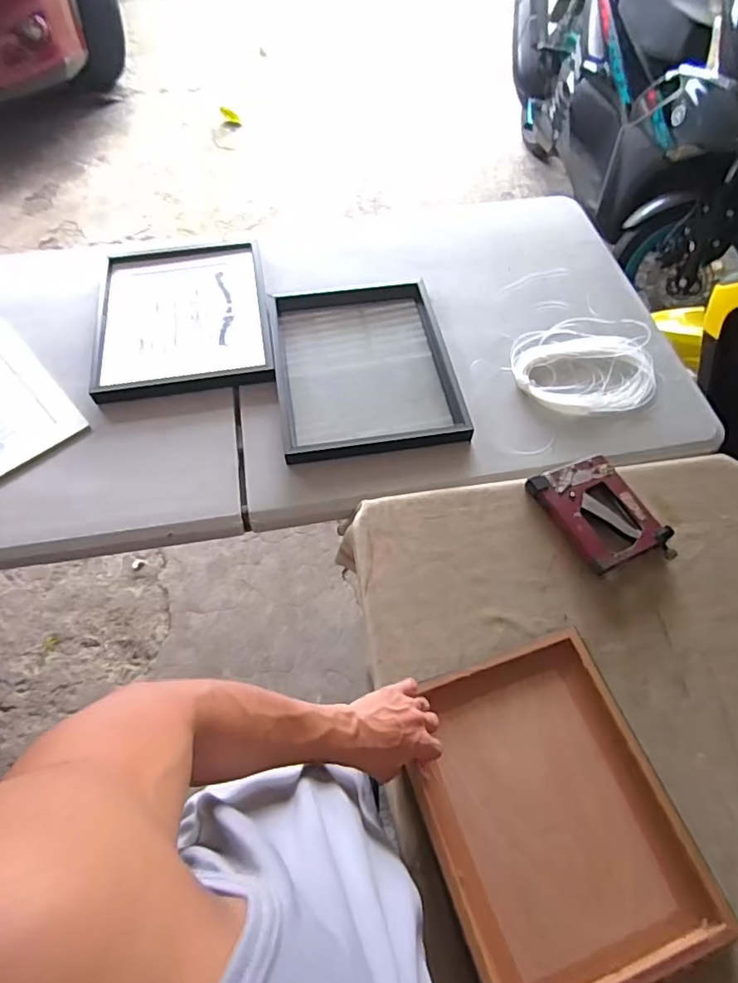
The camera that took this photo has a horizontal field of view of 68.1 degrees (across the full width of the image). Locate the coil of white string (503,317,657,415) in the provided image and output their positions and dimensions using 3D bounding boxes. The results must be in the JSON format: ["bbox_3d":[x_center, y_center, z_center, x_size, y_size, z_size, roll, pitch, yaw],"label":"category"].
[{"bbox_3d":[0.371,-0.230,0.956,0.237,0.031,0.237,1,59,-1],"label":"coil of white string"}]

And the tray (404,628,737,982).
[{"bbox_3d":[0.192,0.342,0.588,0.251,0.056,0.314,-15,55,-13],"label":"tray"}]

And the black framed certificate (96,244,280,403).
[{"bbox_3d":[-0.339,-0.328,1.009,0.294,0.025,0.377,-8,59,-6],"label":"black framed certificate"}]

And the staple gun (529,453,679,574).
[{"bbox_3d":[0.324,0.031,0.767,0.125,0.026,0.175,-20,62,-13],"label":"staple gun"}]

